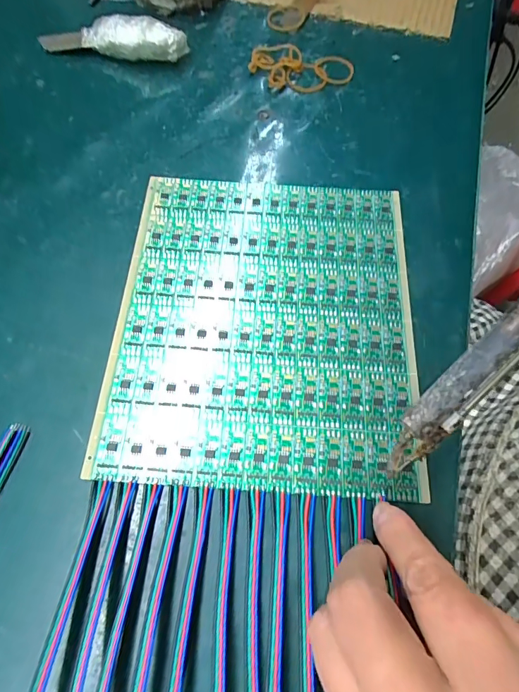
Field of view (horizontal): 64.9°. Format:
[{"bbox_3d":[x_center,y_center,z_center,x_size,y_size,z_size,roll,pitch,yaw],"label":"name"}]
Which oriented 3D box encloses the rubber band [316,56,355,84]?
[{"bbox_3d":[0.060,-0.221,0.325,0.031,0.004,0.029,8,66,3],"label":"rubber band"}]

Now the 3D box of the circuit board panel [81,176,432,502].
[{"bbox_3d":[0.003,-0.020,0.233,0.163,0.004,0.190,3,66,1],"label":"circuit board panel"}]

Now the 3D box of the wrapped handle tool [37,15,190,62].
[{"bbox_3d":[-0.116,-0.239,0.316,0.118,0.026,0.020,12,66,5],"label":"wrapped handle tool"}]

